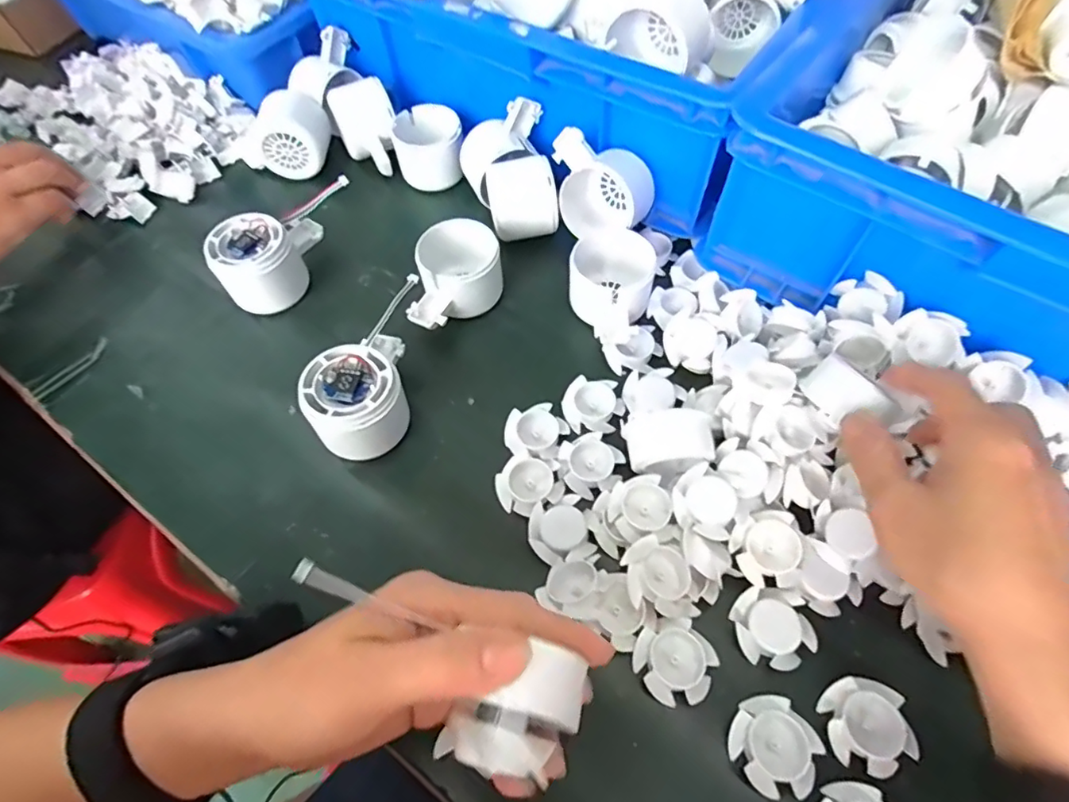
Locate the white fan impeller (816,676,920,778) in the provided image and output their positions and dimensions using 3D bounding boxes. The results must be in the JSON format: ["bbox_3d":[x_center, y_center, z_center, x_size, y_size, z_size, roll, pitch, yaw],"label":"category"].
[{"bbox_3d":[0.162,0.159,0.267,0.036,0.015,0.040,-4,60,0],"label":"white fan impeller"}]

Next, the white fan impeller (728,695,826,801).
[{"bbox_3d":[0.115,0.165,0.262,0.038,0.011,0.041,-1,60,2],"label":"white fan impeller"}]

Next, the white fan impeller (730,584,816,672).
[{"bbox_3d":[0.126,0.120,0.290,0.037,0.009,0.039,-1,60,2],"label":"white fan impeller"}]

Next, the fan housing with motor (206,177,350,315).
[{"bbox_3d":[-0.193,-0.120,0.420,0.051,0.053,0.108,25,64,15],"label":"fan housing with motor"}]

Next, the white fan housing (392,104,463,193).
[{"bbox_3d":[-0.090,-0.221,0.479,0.059,0.043,0.059,-6,60,-2],"label":"white fan housing"}]

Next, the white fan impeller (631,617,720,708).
[{"bbox_3d":[0.073,0.135,0.283,0.038,0.011,0.039,-1,60,2],"label":"white fan impeller"}]

